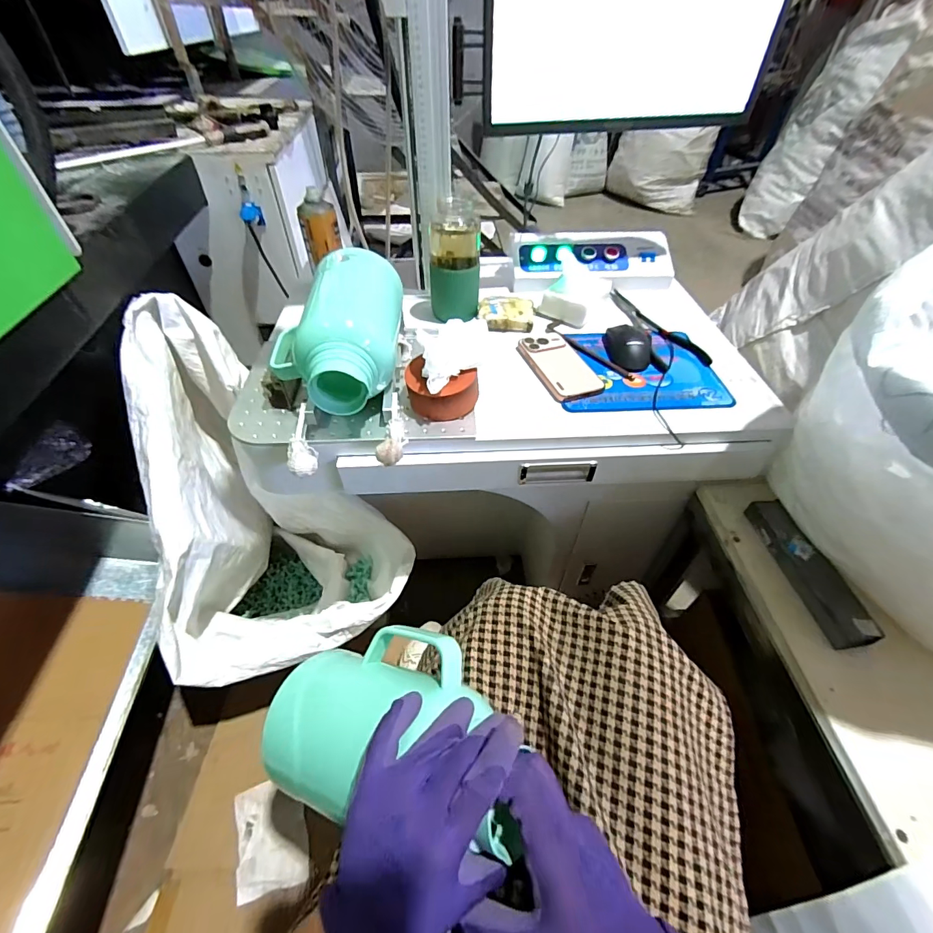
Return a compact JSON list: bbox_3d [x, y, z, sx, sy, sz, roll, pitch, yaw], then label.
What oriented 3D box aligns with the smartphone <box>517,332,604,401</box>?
[{"bbox_3d":[0.143,-0.159,0.678,0.078,0.016,0.153,-15,50,-13],"label":"smartphone"}]

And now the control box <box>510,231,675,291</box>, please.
[{"bbox_3d":[0.249,-0.406,0.861,0.317,0.068,0.121,-2,48,-1],"label":"control box"}]

